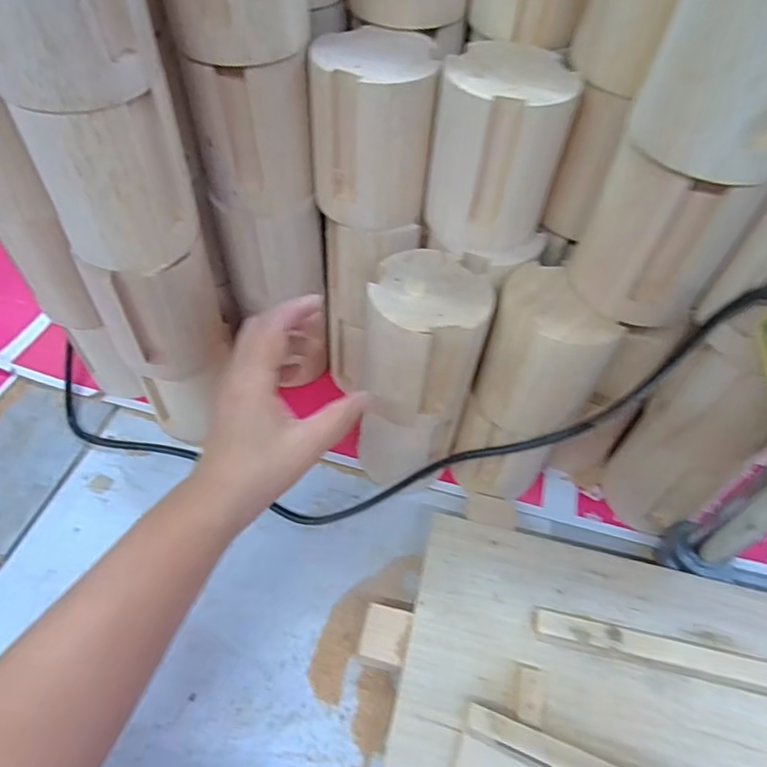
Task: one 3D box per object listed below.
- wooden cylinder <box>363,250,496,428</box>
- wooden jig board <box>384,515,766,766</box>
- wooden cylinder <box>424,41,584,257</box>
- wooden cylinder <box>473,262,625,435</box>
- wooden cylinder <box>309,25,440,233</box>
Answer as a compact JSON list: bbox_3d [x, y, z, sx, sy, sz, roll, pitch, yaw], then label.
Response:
[{"bbox_3d":[0.027,-0.029,0.382,0.078,0.092,0.081,3,53,-1],"label":"wooden cylinder"},{"bbox_3d":[0.199,0.221,0.345,0.375,0.020,0.216,13,50,5],"label":"wooden jig board"},{"bbox_3d":[0.072,-0.146,0.358,0.081,0.100,0.082,13,53,7],"label":"wooden cylinder"},{"bbox_3d":[0.109,-0.018,0.384,0.074,0.098,0.066,17,54,10],"label":"wooden cylinder"},{"bbox_3d":[-0.007,-0.163,0.365,0.074,0.096,0.072,6,53,1],"label":"wooden cylinder"}]

